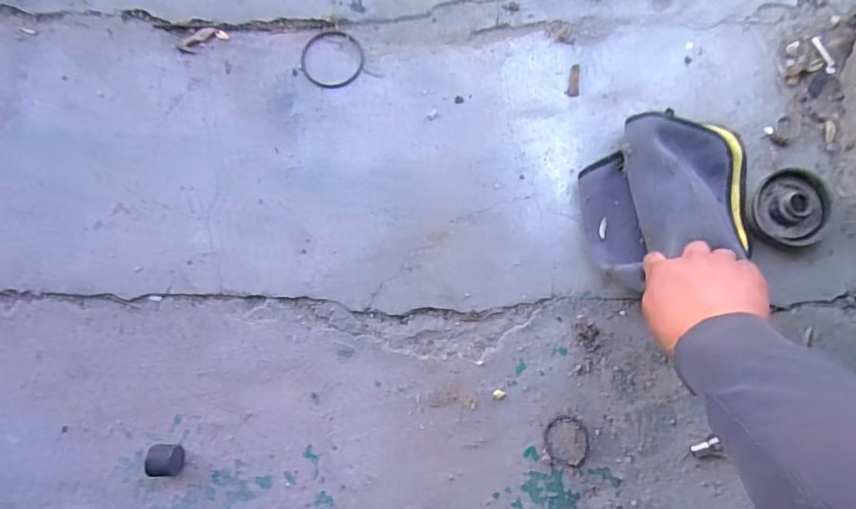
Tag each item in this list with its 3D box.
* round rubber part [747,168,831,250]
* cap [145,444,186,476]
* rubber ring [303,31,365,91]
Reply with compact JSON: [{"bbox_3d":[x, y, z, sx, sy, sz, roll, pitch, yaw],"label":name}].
[{"bbox_3d":[0.403,-0.052,0.552,0.077,0.030,0.082,0,87,2],"label":"round rubber part"},{"bbox_3d":[-0.304,0.240,0.573,0.031,0.033,0.039,-6,86,2],"label":"cap"},{"bbox_3d":[-0.121,-0.246,0.627,0.081,0.004,0.079,0,78,1],"label":"rubber ring"}]

